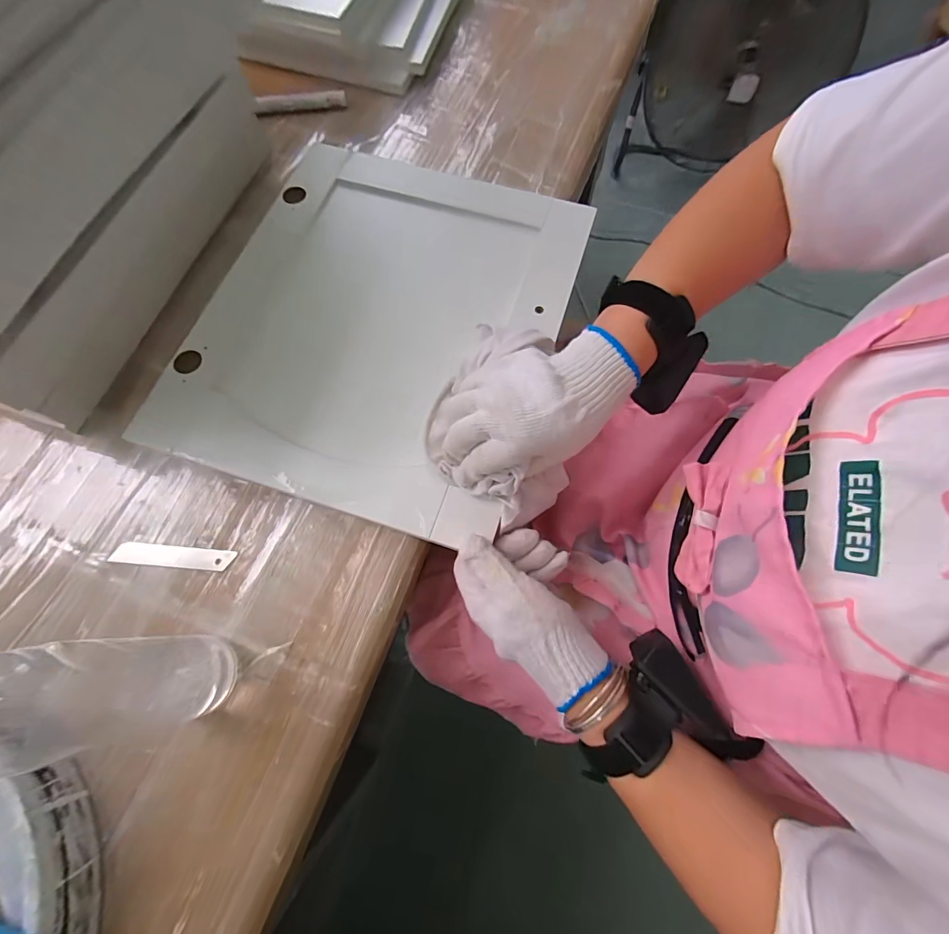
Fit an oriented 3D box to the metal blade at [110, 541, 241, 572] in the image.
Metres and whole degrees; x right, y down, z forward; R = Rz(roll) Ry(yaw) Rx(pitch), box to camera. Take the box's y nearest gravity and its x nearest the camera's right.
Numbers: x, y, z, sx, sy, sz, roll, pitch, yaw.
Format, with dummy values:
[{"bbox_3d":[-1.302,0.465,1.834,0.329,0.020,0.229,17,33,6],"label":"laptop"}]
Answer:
[{"bbox_3d":[-0.249,0.073,0.349,0.099,0.004,0.017,4,71,2],"label":"metal blade"}]

